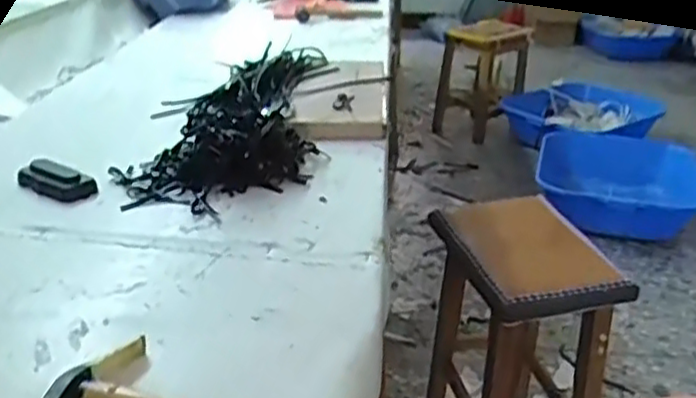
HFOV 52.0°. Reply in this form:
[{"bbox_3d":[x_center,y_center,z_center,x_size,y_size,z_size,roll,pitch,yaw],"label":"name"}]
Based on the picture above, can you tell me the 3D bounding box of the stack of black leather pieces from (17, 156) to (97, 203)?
[{"bbox_3d":[-0.365,-0.025,0.886,0.105,0.033,0.048,15,29,27],"label":"stack of black leather pieces"}]

